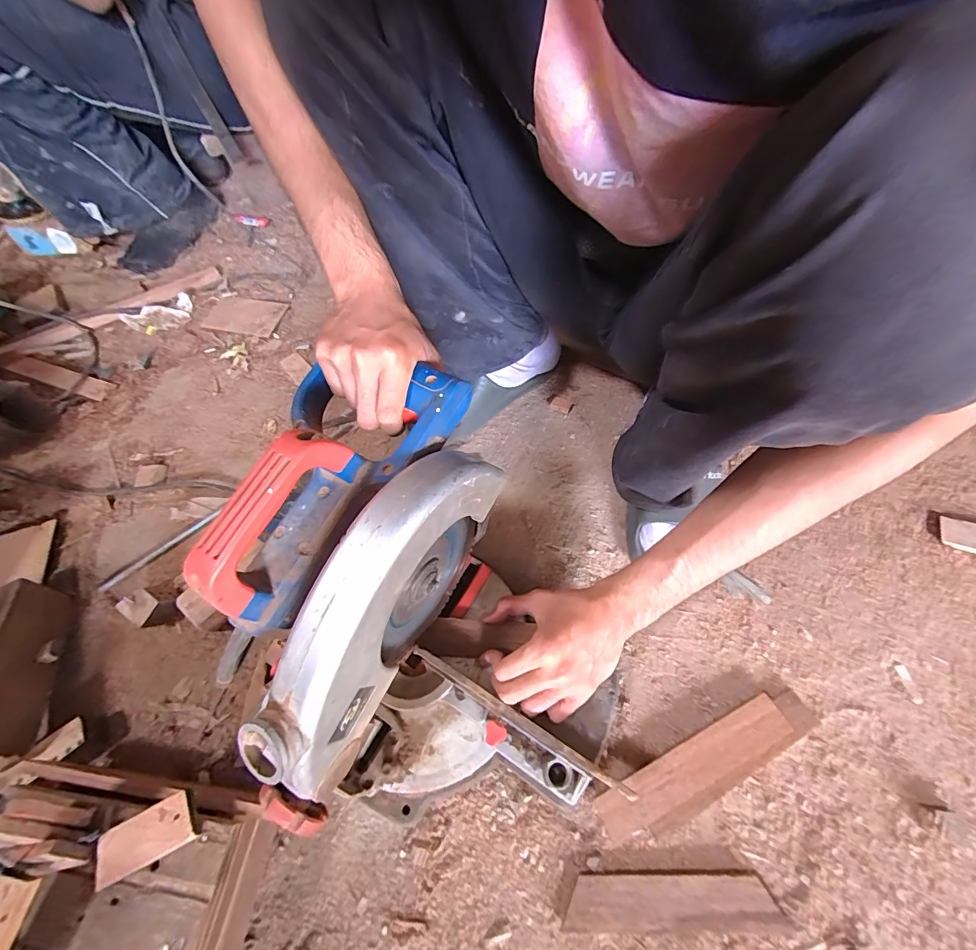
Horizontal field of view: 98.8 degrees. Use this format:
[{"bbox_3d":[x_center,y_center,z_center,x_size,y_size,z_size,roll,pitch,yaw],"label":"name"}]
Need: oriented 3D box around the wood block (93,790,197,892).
[{"bbox_3d":[-0.257,0.273,0.313,0.071,0.011,0.032,-25,61,-11],"label":"wood block"}]

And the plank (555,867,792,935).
[{"bbox_3d":[0.152,0.354,0.345,0.172,0.009,0.038,-3,59,2],"label":"plank"}]

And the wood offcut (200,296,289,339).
[{"bbox_3d":[-0.453,-0.298,0.782,0.145,0.010,0.091,10,61,10],"label":"wood offcut"}]

